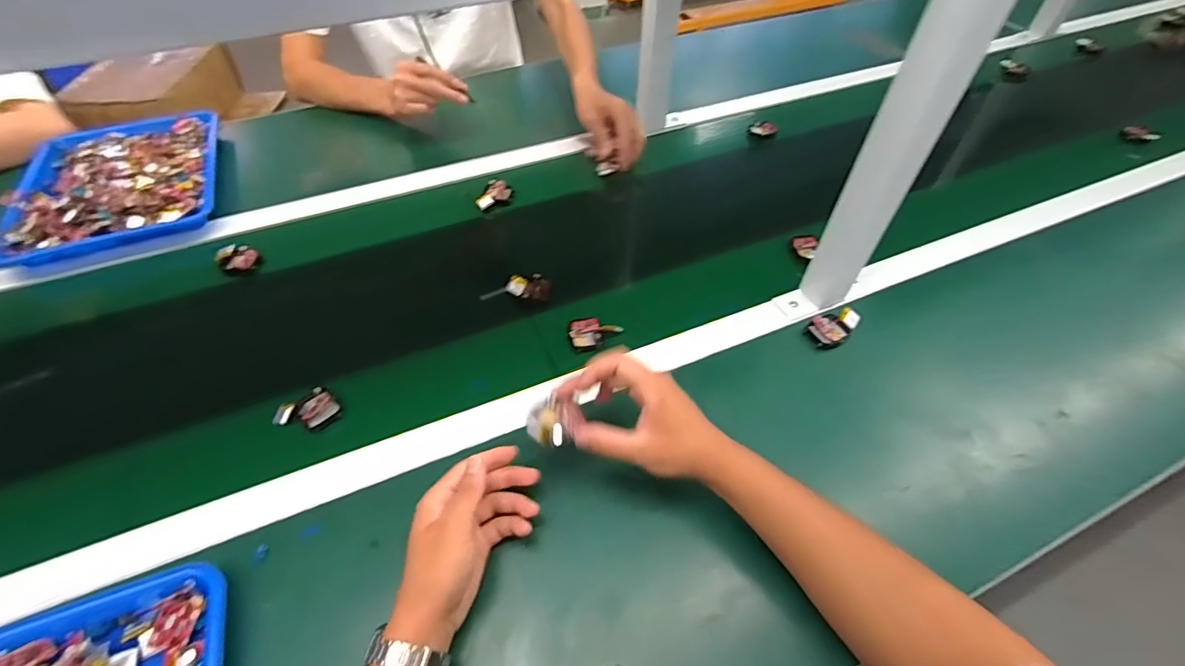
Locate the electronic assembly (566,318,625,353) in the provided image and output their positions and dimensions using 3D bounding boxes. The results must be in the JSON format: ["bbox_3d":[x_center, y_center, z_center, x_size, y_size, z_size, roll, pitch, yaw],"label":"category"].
[{"bbox_3d":[0.001,-0.003,0.595,0.056,0.021,0.041,-16,53,-13],"label":"electronic assembly"}]

